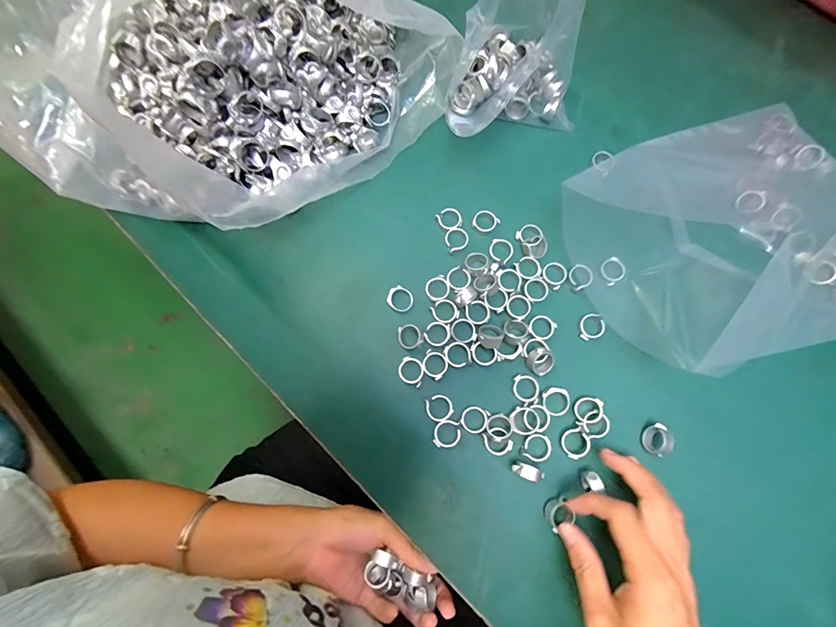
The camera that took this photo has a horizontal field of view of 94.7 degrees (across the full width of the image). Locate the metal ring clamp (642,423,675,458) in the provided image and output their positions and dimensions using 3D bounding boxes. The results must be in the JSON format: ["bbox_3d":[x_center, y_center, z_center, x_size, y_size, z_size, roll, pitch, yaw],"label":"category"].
[{"bbox_3d":[0.188,0.100,0.304,0.014,0.023,0.023,27,79,6],"label":"metal ring clamp"}]

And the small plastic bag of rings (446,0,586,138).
[{"bbox_3d":[0.087,-0.251,0.344,0.119,0.021,0.161,-5,109,-11],"label":"small plastic bag of rings"}]

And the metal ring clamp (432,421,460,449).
[{"bbox_3d":[0.023,0.096,0.305,0.021,0.004,0.020,0,78,0],"label":"metal ring clamp"}]

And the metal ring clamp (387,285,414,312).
[{"bbox_3d":[-0.015,-0.013,0.333,0.022,0.006,0.021,0,78,0],"label":"metal ring clamp"}]

